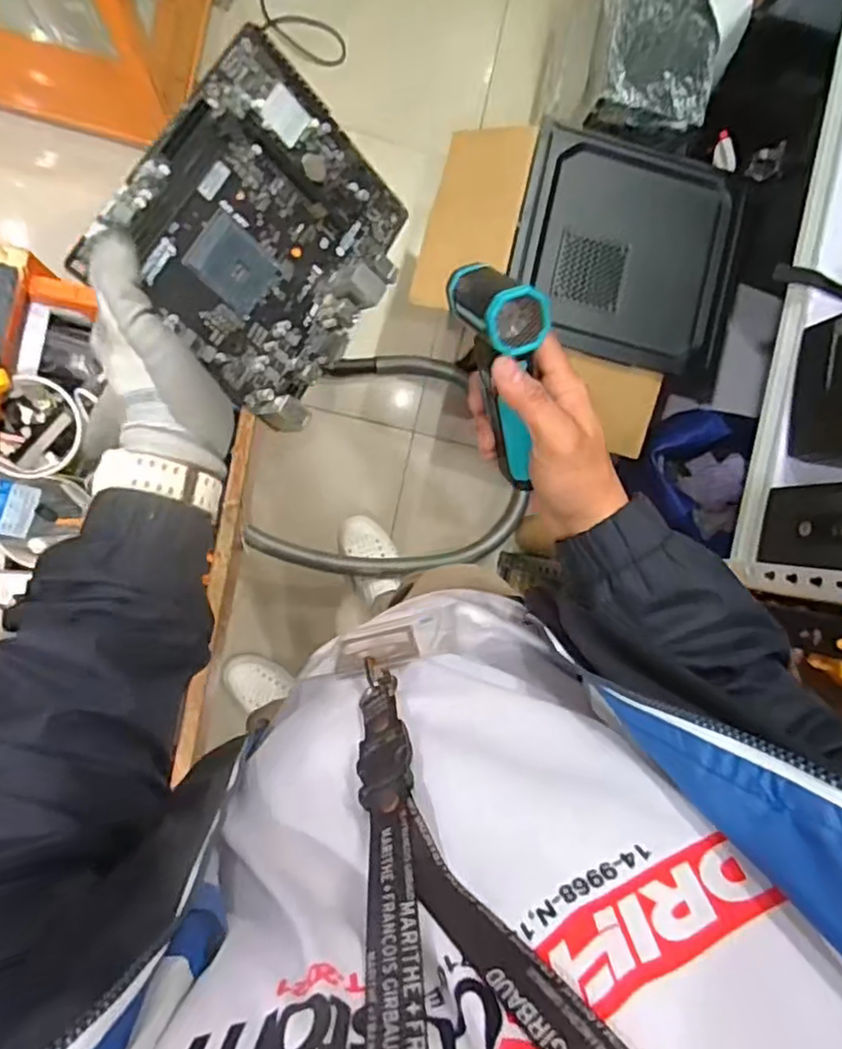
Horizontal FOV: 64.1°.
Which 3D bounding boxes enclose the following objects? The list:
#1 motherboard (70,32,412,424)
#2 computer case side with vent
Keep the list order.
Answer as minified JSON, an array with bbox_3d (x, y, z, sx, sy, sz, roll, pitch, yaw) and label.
[{"bbox_3d":[-0.104,-0.209,0.479,0.174,0.029,0.221,40,69,-36],"label":"motherboard"},{"bbox_3d":[0.368,-0.497,1.193,0.391,0.036,0.410,14,86,-6],"label":"computer case side with vent"}]

